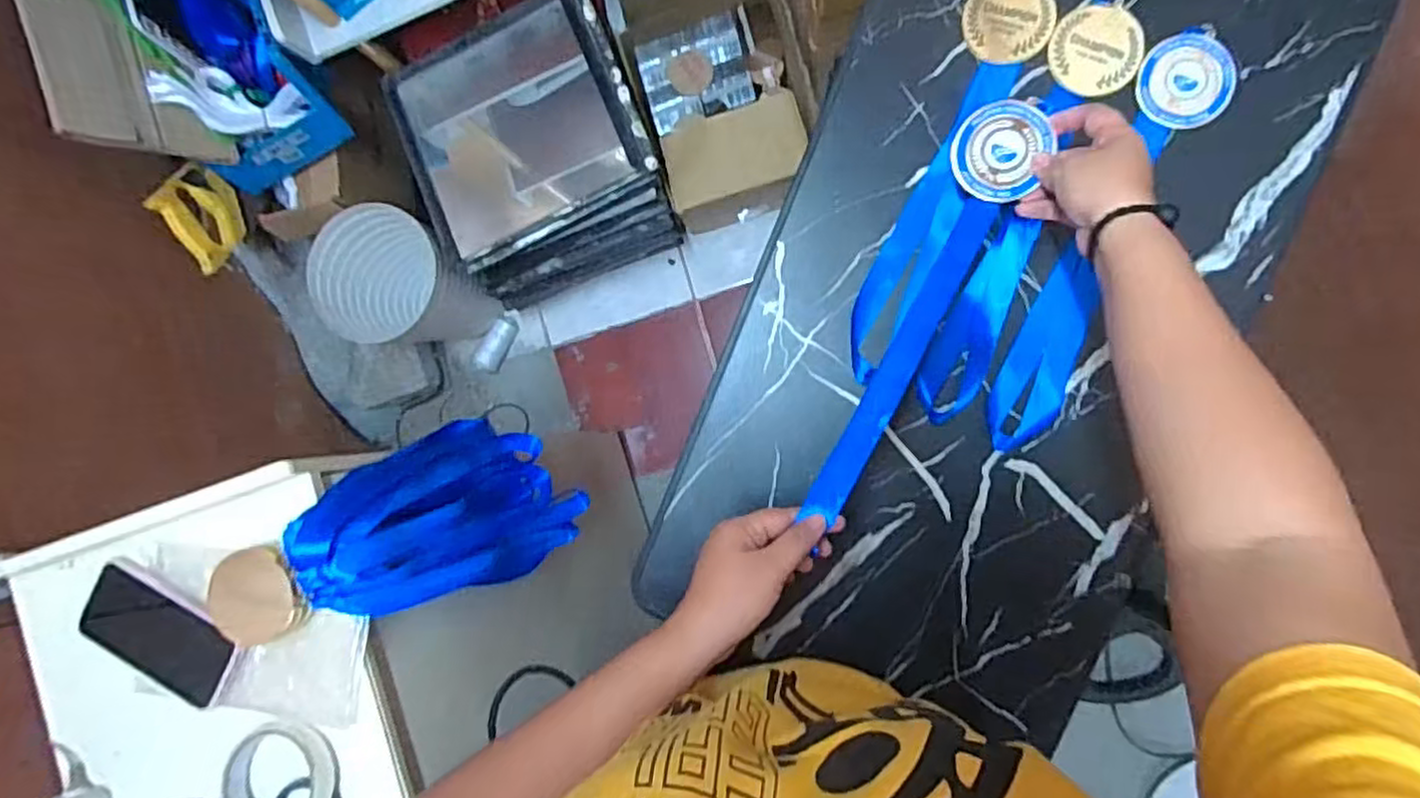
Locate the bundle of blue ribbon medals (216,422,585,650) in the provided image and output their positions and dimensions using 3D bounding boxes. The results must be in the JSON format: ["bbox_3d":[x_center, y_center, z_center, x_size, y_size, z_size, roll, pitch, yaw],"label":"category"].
[{"bbox_3d":[-0.284,0.110,0.722,0.193,0.343,0.161,-12,88,8],"label":"bundle of blue ribbon medals"}]

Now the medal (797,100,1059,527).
[{"bbox_3d":[0.159,-0.069,0.543,0.063,0.034,0.342,27,81,7],"label":"medal"}]

